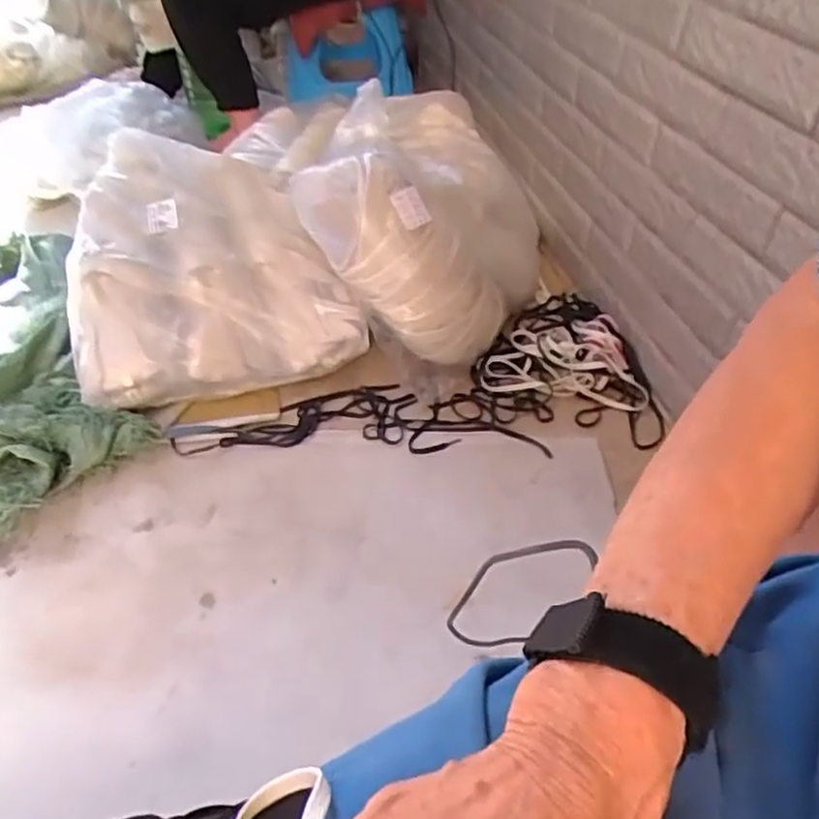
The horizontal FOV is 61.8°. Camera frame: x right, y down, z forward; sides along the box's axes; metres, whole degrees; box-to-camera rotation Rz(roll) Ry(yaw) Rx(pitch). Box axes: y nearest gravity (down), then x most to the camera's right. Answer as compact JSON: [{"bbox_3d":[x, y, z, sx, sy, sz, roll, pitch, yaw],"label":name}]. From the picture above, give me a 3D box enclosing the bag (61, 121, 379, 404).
[{"bbox_3d":[-0.305,-0.212,1.029,0.386,0.260,0.342,-12,44,-12],"label":"bag"}]

